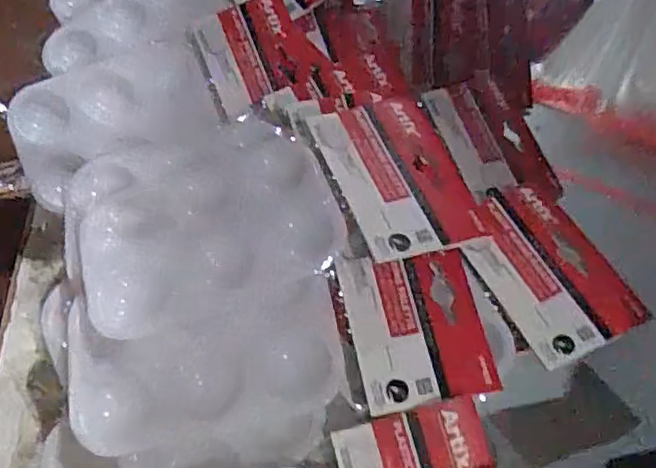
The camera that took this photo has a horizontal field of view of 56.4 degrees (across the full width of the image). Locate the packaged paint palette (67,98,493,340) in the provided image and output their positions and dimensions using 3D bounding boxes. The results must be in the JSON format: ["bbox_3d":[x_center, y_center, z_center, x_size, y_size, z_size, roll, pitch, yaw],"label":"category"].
[{"bbox_3d":[-0.029,-0.018,0.317,0.199,0.027,0.109,-13,51,-5],"label":"packaged paint palette"}]

